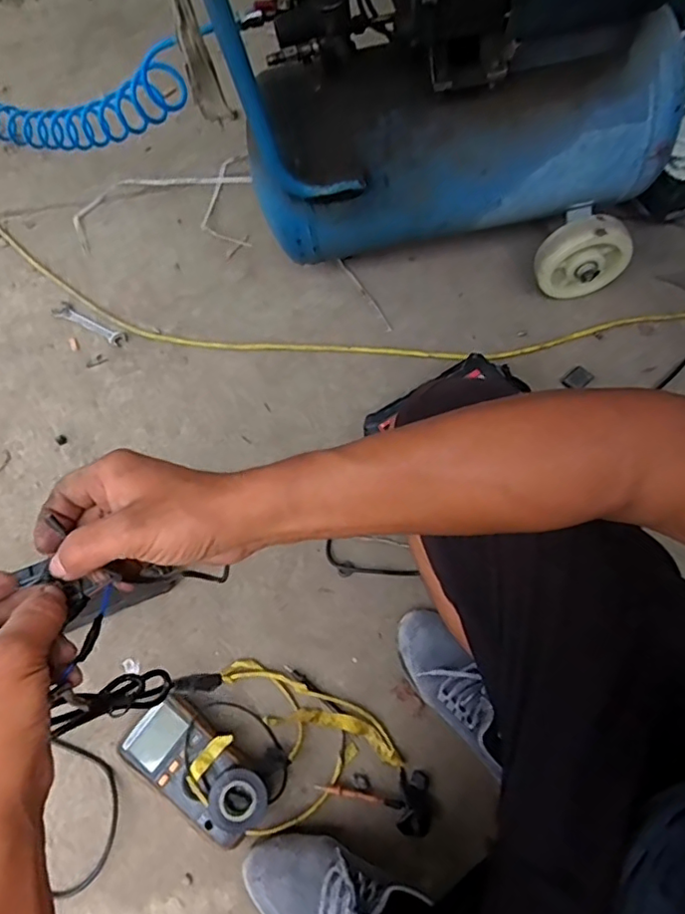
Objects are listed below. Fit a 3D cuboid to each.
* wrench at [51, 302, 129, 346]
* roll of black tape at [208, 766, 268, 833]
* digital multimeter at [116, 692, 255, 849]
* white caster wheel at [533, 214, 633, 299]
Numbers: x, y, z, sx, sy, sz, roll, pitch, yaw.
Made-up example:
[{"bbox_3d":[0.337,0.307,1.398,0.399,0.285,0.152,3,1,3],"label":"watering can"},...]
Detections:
[{"bbox_3d":[-0.418,-0.220,0.950,0.144,0.006,0.030,29,67,11],"label":"wrench"},{"bbox_3d":[-0.114,0.374,0.628,0.062,0.028,0.060,1,65,-1],"label":"roll of black tape"},{"bbox_3d":[-0.168,0.357,0.664,0.168,0.044,0.083,35,73,18],"label":"digital multimeter"},{"bbox_3d":[0.342,-0.286,0.816,0.109,0.124,0.046,4,66,7],"label":"white caster wheel"}]

